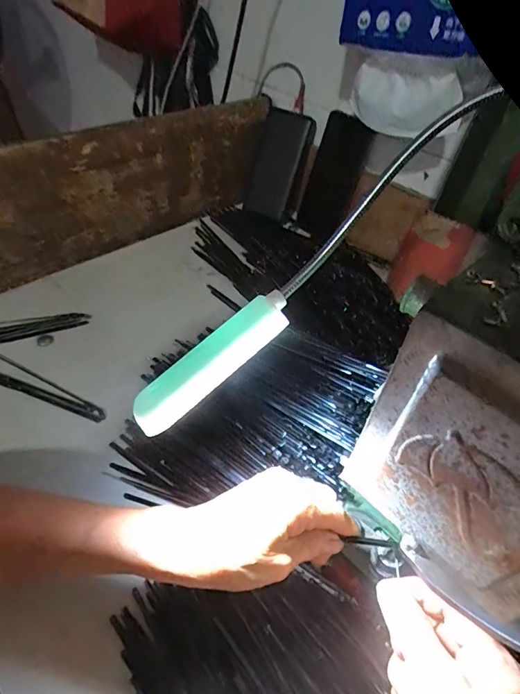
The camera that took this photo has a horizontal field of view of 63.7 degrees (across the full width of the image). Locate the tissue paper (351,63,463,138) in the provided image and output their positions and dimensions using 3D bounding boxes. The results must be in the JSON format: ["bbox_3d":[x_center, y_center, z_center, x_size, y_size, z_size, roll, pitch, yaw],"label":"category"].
[{"bbox_3d":[0.146,-0.255,0.436,0.126,0.057,0.021,37,54,26],"label":"tissue paper"}]

